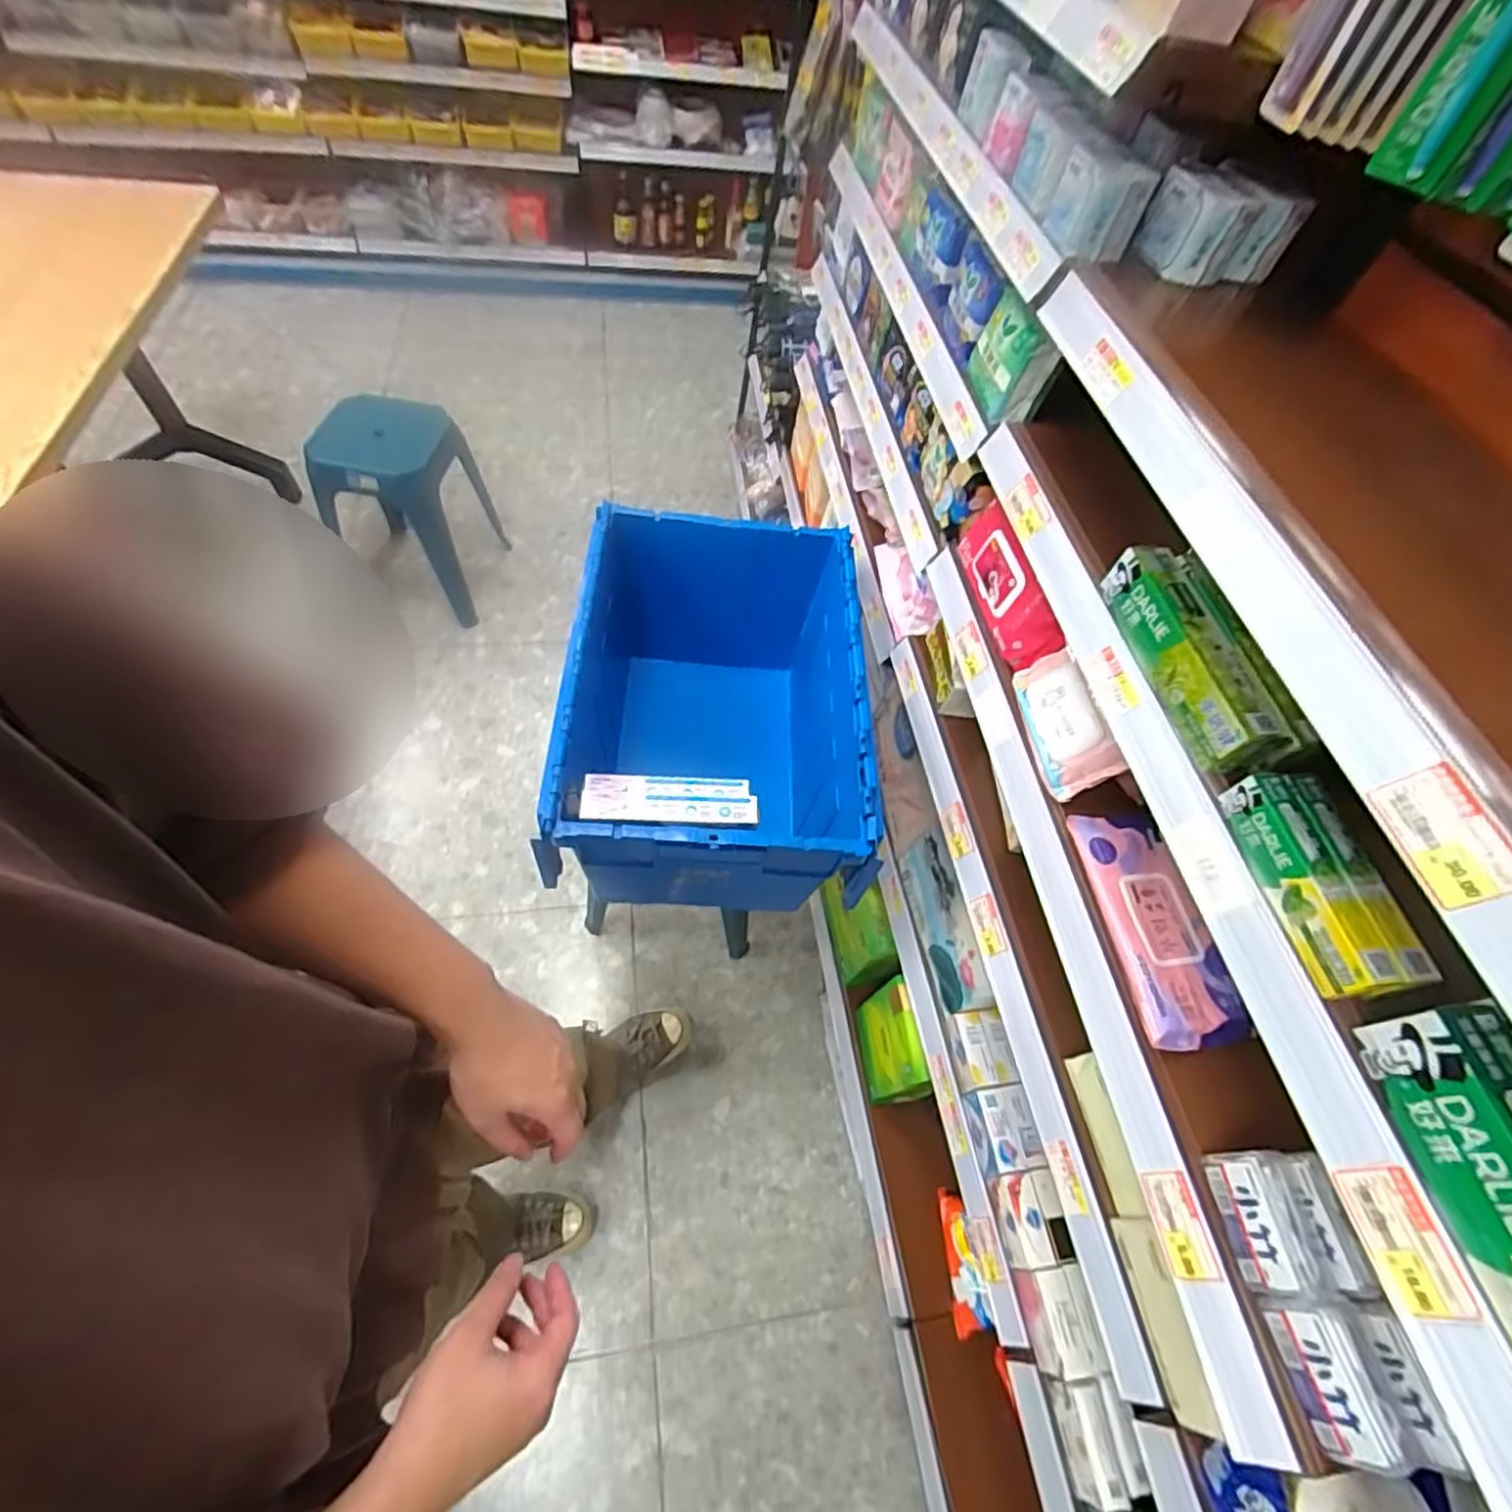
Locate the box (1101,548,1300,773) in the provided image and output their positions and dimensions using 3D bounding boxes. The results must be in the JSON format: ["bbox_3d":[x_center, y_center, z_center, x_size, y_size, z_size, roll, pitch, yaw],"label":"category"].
[{"bbox_3d":[0.356,-0.084,0.566,0.048,0.046,0.200,-4,58,-10],"label":"box"}]

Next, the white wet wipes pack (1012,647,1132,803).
[{"bbox_3d":[0.333,-0.041,0.736,0.050,0.086,0.159,4,57,-41],"label":"white wet wipes pack"}]

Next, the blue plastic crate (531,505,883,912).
[{"bbox_3d":[-0.065,-0.065,1.166,0.433,0.416,0.633,4,57,-6],"label":"blue plastic crate"}]

